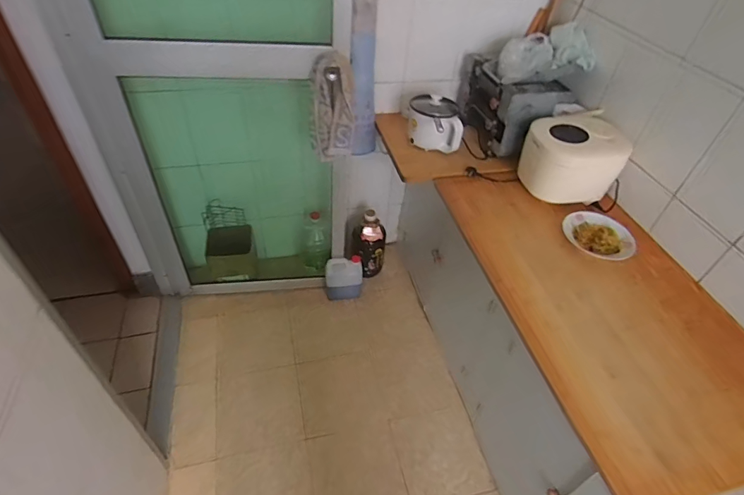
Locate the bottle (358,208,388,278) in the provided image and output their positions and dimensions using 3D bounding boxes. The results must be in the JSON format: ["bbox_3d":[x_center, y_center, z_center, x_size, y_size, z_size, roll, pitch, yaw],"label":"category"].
[{"bbox_3d":[0.004,-0.011,1.949,0.122,0.340,0.124,3,47,2],"label":"bottle"}]

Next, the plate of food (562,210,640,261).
[{"bbox_3d":[0.675,-0.037,1.244,0.189,0.046,0.178,0,46,0],"label":"plate of food"}]

